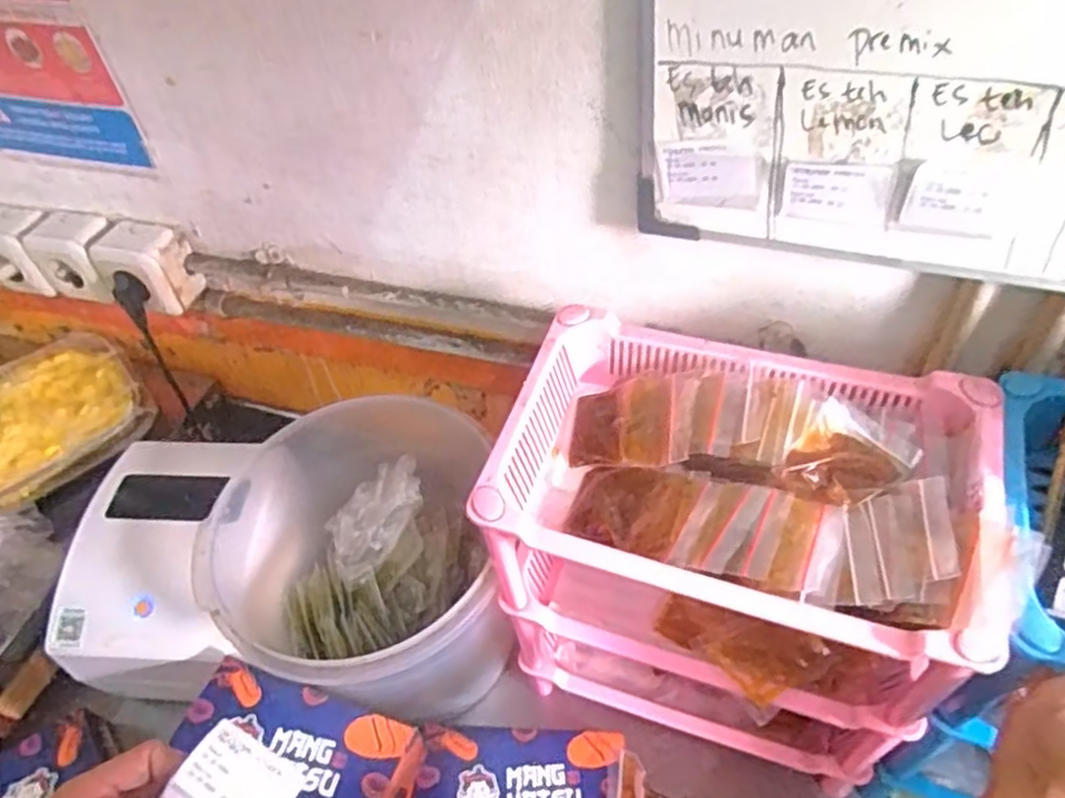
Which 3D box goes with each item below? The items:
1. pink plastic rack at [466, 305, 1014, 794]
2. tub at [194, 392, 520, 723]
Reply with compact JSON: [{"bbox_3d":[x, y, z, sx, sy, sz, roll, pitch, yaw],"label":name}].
[{"bbox_3d":[0.143,0.137,0.585,0.294,0.333,0.191,13,52,17],"label":"pink plastic rack"},{"bbox_3d":[-0.152,0.158,0.656,0.231,0.187,0.251,-11,49,-4],"label":"tub"}]

